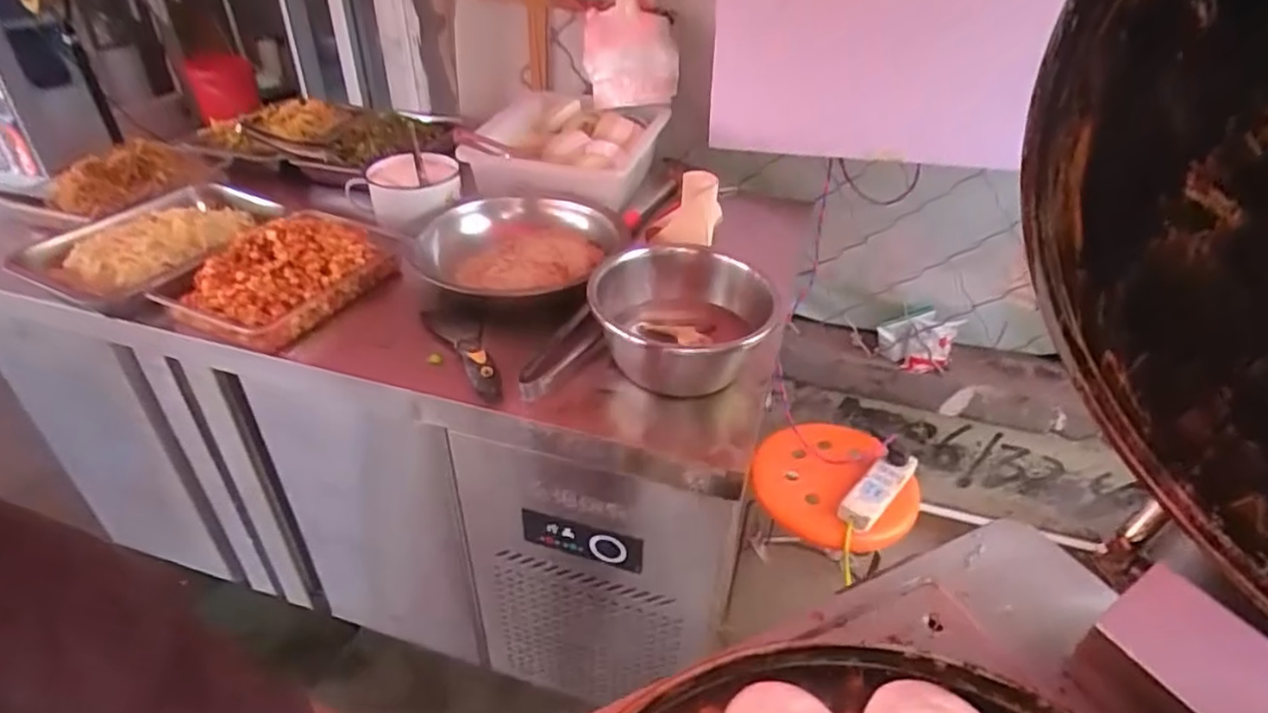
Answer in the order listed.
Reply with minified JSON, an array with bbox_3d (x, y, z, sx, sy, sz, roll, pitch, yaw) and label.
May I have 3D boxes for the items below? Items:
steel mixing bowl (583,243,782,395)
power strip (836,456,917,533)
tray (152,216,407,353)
[{"bbox_3d":[0.055,-0.039,0.810,0.204,0.102,0.217,1,35,-1],"label":"steel mixing bowl"},{"bbox_3d":[0.407,0.213,1.143,0.057,0.031,0.165,28,43,33],"label":"power strip"},{"bbox_3d":[-0.455,-0.116,0.889,0.196,0.089,0.249,17,38,21],"label":"tray"}]

